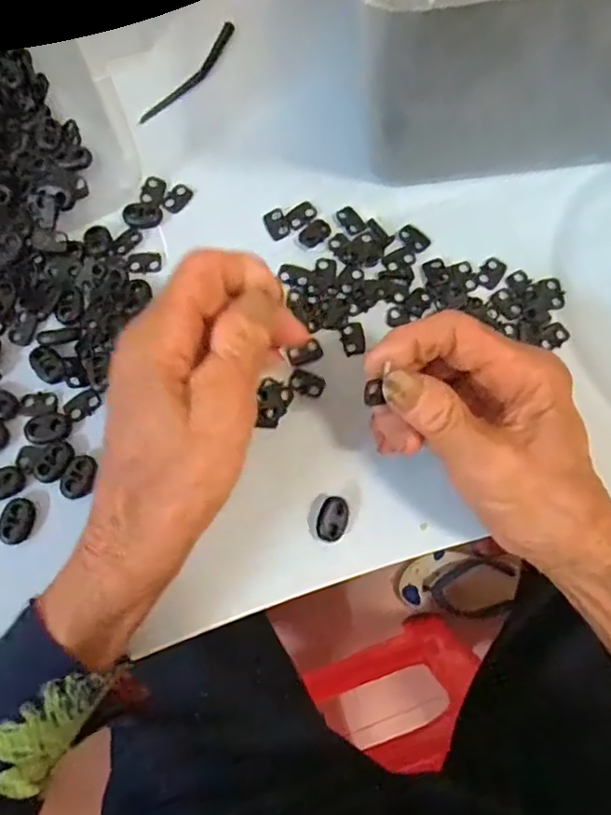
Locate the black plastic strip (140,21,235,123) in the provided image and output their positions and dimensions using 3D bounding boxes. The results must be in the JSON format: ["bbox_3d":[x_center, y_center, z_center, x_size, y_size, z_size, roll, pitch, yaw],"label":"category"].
[{"bbox_3d":[-0.069,-0.203,0.370,0.012,0.004,0.087,34,78,7],"label":"black plastic strip"}]

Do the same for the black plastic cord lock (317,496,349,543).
[{"bbox_3d":[0.013,0.055,0.296,0.015,0.013,0.021,8,76,1],"label":"black plastic cord lock"}]

